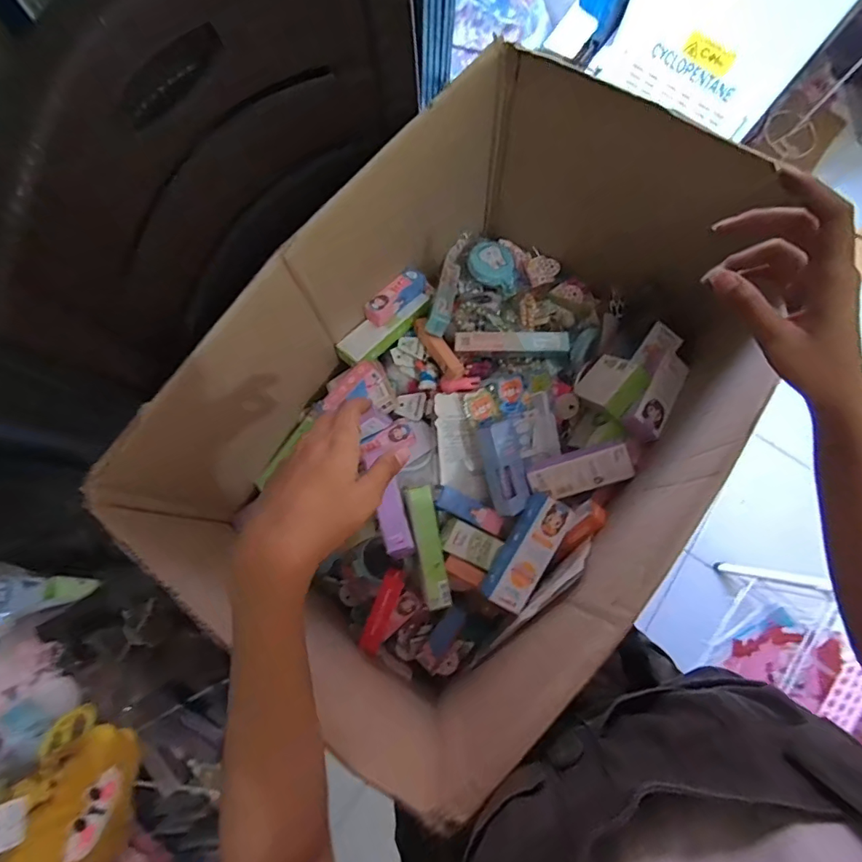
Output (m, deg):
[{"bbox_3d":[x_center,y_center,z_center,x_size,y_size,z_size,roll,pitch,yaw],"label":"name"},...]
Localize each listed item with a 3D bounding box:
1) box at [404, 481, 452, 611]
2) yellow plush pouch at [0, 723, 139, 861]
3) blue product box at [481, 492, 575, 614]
[{"bbox_3d":[-0.001,0.122,0.495,0.028,0.018,0.126,-12,79,-4],"label":"box"},{"bbox_3d":[-0.206,0.218,0.273,0.030,0.068,0.075,-12,76,18],"label":"yellow plush pouch"},{"bbox_3d":[0.105,0.128,0.499,0.050,0.019,0.123,31,79,5],"label":"blue product box"}]

